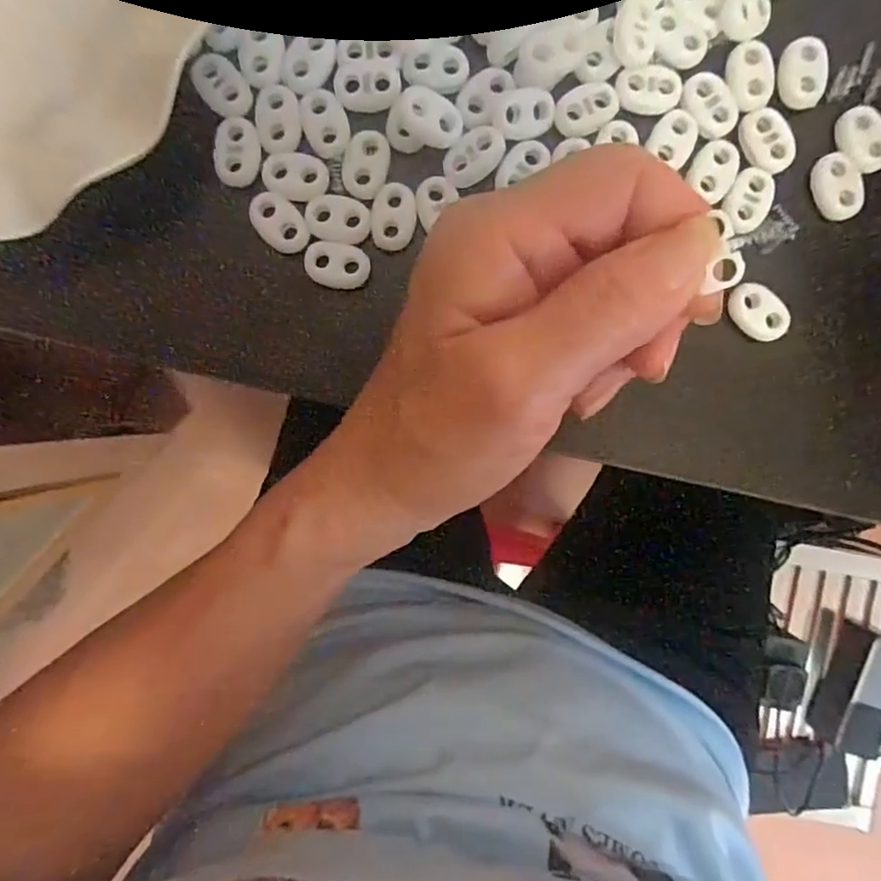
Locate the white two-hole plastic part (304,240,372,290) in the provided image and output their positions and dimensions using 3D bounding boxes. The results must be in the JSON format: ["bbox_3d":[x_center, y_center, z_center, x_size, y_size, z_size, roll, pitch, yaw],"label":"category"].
[{"bbox_3d":[-0.036,-0.061,0.203,0.022,0.004,0.015,9,92,0],"label":"white two-hole plastic part"}]

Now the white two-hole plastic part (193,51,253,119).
[{"bbox_3d":[-0.075,-0.121,0.198,0.015,0.004,0.023,-41,92,2],"label":"white two-hole plastic part"}]

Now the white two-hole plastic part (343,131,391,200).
[{"bbox_3d":[-0.026,-0.095,0.198,0.015,0.004,0.023,17,92,-1],"label":"white two-hole plastic part"}]

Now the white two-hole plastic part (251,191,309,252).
[{"bbox_3d":[-0.056,-0.075,0.199,0.015,0.004,0.022,-44,92,2],"label":"white two-hole plastic part"}]

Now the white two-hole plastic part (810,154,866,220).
[{"bbox_3d":[0.139,-0.089,0.203,0.015,0.005,0.022,-20,92,1],"label":"white two-hole plastic part"}]

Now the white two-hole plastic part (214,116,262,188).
[{"bbox_3d":[-0.069,-0.099,0.197,0.015,0.004,0.024,3,92,0],"label":"white two-hole plastic part"}]

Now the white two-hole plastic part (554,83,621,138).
[{"bbox_3d":[0.051,-0.114,0.198,0.022,0.004,0.015,-32,92,1],"label":"white two-hole plastic part"}]

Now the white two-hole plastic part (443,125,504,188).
[{"bbox_3d":[0.012,-0.097,0.198,0.022,0.004,0.015,-38,92,2],"label":"white two-hole plastic part"}]

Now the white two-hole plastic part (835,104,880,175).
[{"bbox_3d":[0.147,-0.104,0.200,0.015,0.004,0.023,-28,92,1],"label":"white two-hole plastic part"}]

